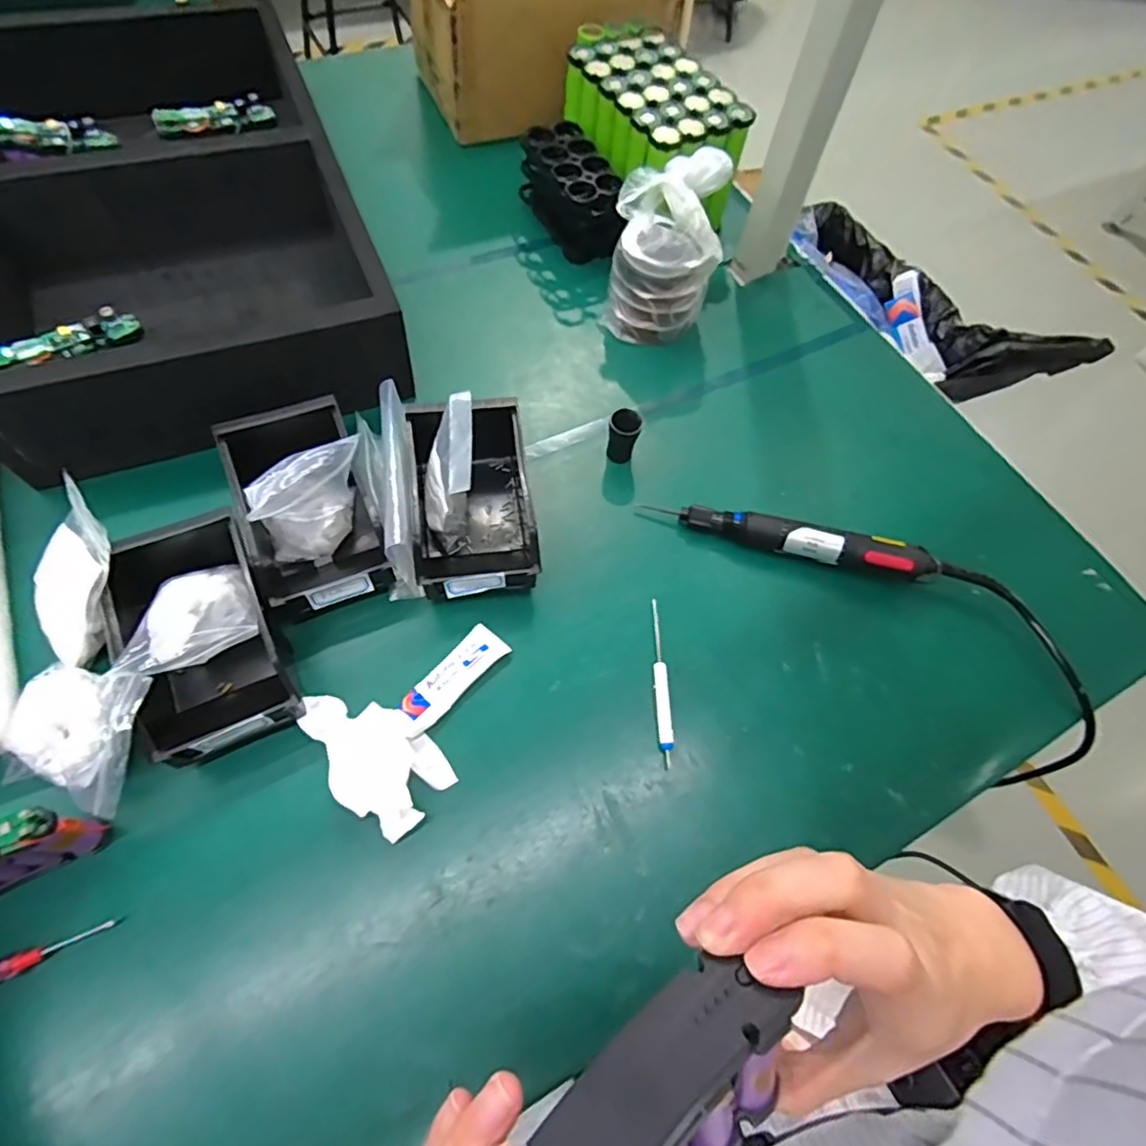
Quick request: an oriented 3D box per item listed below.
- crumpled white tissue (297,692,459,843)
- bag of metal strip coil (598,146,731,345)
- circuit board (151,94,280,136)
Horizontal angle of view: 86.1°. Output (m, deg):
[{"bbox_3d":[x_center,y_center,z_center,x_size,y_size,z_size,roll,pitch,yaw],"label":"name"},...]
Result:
[{"bbox_3d":[-0.158,0.141,0.481,0.128,0.026,0.073,35,66,14],"label":"crumpled white tissue"},{"bbox_3d":[0.100,-0.351,0.678,0.110,0.160,0.113,11,62,2],"label":"bag of metal strip coil"},{"bbox_3d":[-0.391,-0.498,0.669,0.120,0.019,0.032,-23,69,-15],"label":"circuit board"}]

